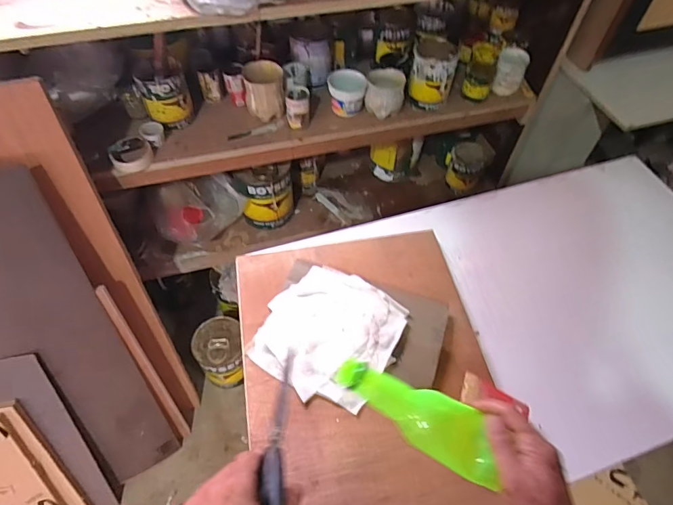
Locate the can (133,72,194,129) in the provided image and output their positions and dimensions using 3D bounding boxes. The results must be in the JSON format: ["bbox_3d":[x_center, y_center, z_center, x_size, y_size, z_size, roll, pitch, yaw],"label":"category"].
[{"bbox_3d":[-0.398,-0.367,1.009,0.102,0.127,0.105,1,55,-1],"label":"can"}]

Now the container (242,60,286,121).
[{"bbox_3d":[-0.169,-0.382,1.023,0.093,0.107,0.080,-7,55,-6],"label":"container"}]

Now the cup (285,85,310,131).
[{"bbox_3d":[-0.091,-0.344,1.026,0.057,0.077,0.062,-3,55,-3],"label":"cup"}]

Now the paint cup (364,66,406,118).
[{"bbox_3d":[0.119,-0.388,1.050,0.091,0.086,0.076,14,56,8],"label":"paint cup"}]

